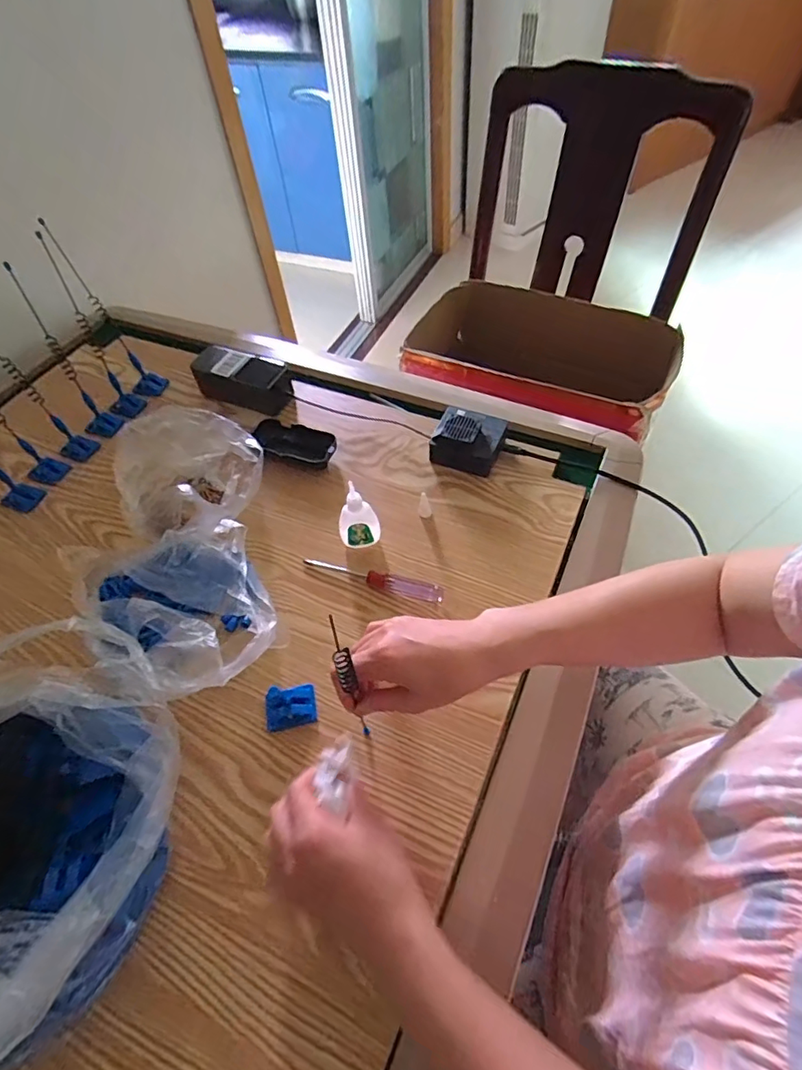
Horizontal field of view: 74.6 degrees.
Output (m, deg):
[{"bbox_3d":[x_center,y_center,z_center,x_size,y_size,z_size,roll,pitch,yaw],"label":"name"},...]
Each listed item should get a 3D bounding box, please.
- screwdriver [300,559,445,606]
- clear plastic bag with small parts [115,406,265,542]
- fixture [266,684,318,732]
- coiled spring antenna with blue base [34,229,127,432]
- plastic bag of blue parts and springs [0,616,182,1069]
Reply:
[{"bbox_3d":[-0.030,0.044,0.541,0.151,0.013,0.019,13,55,14],"label":"screwdriver"},{"bbox_3d":[-0.256,-0.070,0.607,0.164,0.070,0.154,18,56,17],"label":"clear plastic bag with small parts"},{"bbox_3d":[-0.098,0.151,0.466,0.042,0.023,0.034,-11,53,-4],"label":"fixture"},{"bbox_3d":[-0.407,-0.211,0.628,0.045,0.200,0.034,-36,58,-21],"label":"coiled spring antenna with blue base"},{"bbox_3d":[-0.270,0.179,0.364,0.250,0.177,0.238,18,56,17],"label":"plastic bag of blue parts and springs"}]

